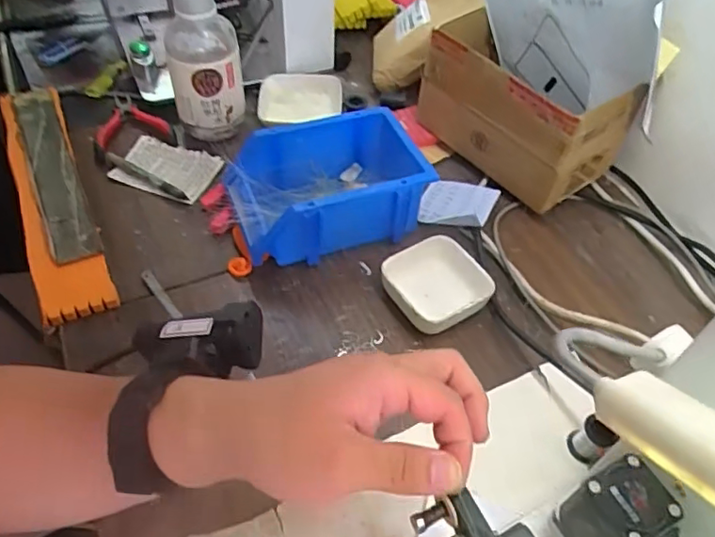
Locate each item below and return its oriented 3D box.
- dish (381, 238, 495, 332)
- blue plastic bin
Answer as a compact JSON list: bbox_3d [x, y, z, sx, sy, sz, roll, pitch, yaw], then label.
[{"bbox_3d":[0.069,0.017,0.535,0.081,0.035,0.086,-24,56,-22],"label":"dish"},{"bbox_3d":[-0.028,-0.079,0.578,0.189,0.077,0.128,-12,52,-14],"label":"blue plastic bin"}]

